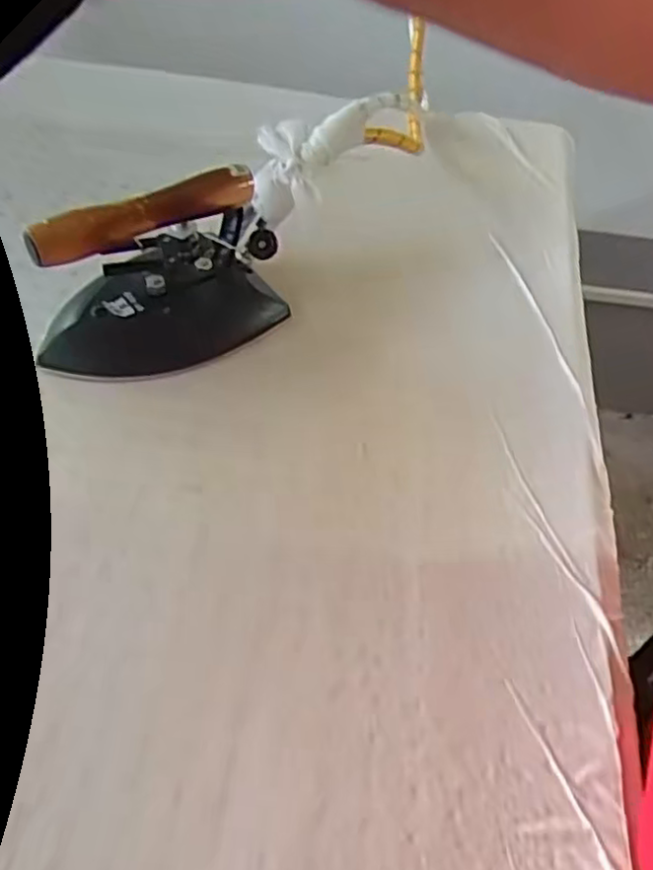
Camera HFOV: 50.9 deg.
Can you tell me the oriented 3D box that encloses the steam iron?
[{"bbox_3d":[-0.129,-0.129,0.530,0.191,0.118,0.102,-20,57,-18],"label":"steam iron"}]

